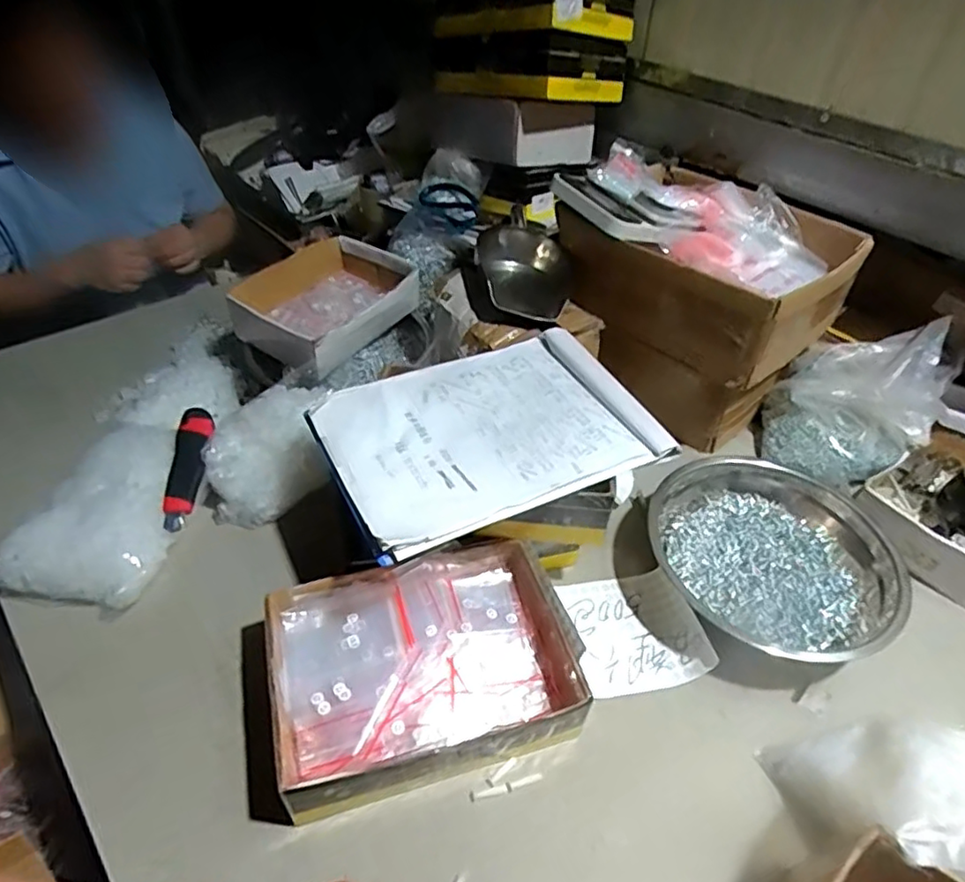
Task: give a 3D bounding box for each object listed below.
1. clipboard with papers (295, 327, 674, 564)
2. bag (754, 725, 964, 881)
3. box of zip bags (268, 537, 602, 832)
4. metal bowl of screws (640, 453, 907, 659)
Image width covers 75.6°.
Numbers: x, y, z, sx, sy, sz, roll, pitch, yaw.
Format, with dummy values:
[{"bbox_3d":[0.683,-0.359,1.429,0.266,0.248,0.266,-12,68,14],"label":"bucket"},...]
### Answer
[{"bbox_3d":[0.010,-0.015,0.610,0.316,0.022,0.213,-19,47,-22],"label":"clipboard with papers"},{"bbox_3d":[0.350,0.267,0.457,0.201,0.149,0.125,5,43,1],"label":"bag"},{"bbox_3d":[-0.050,0.198,0.552,0.249,0.069,0.175,-10,45,-14],"label":"box of zip bags"},{"bbox_3d":[0.296,0.121,0.646,0.214,0.073,0.225,2,43,-2],"label":"metal bowl of screws"}]

